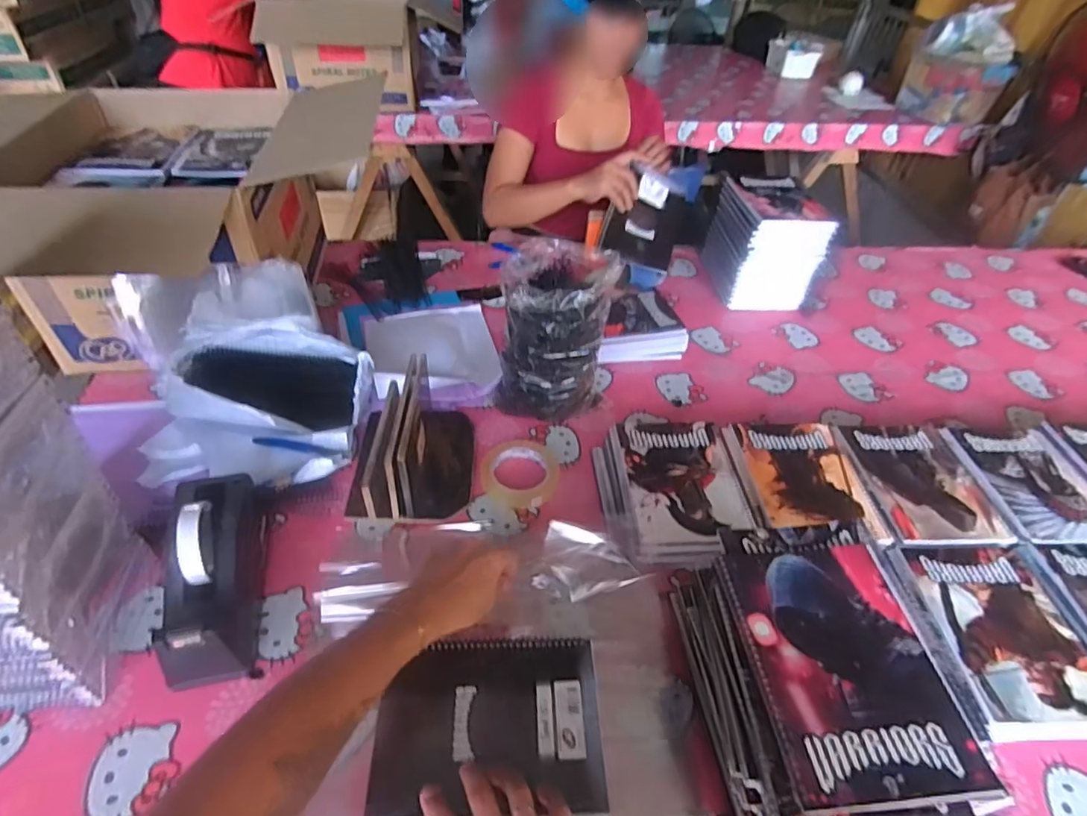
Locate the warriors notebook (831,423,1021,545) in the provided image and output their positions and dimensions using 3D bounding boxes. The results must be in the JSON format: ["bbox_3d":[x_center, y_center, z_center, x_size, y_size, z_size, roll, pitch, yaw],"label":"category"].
[{"bbox_3d":[0.509,0.097,0.786,0.164,0.015,0.201,1,43,-4],"label":"warriors notebook"}]

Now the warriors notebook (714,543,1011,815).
[{"bbox_3d":[0.240,0.203,0.471,0.147,0.013,0.199,-1,45,-8],"label":"warriors notebook"}]

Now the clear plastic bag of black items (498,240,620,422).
[{"bbox_3d":[0.014,-0.094,0.835,0.150,0.246,0.136,8,43,3],"label":"clear plastic bag of black items"}]

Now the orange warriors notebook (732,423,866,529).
[{"bbox_3d":[0.346,0.087,0.788,0.140,0.014,0.172,2,43,-4],"label":"orange warriors notebook"}]

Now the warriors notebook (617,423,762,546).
[{"bbox_3d":[0.183,0.092,0.765,0.148,0.012,0.201,1,43,-4],"label":"warriors notebook"}]

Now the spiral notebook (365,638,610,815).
[{"bbox_3d":[-0.047,0.283,0.530,0.195,0.016,0.147,3,45,-4],"label":"spiral notebook"}]

